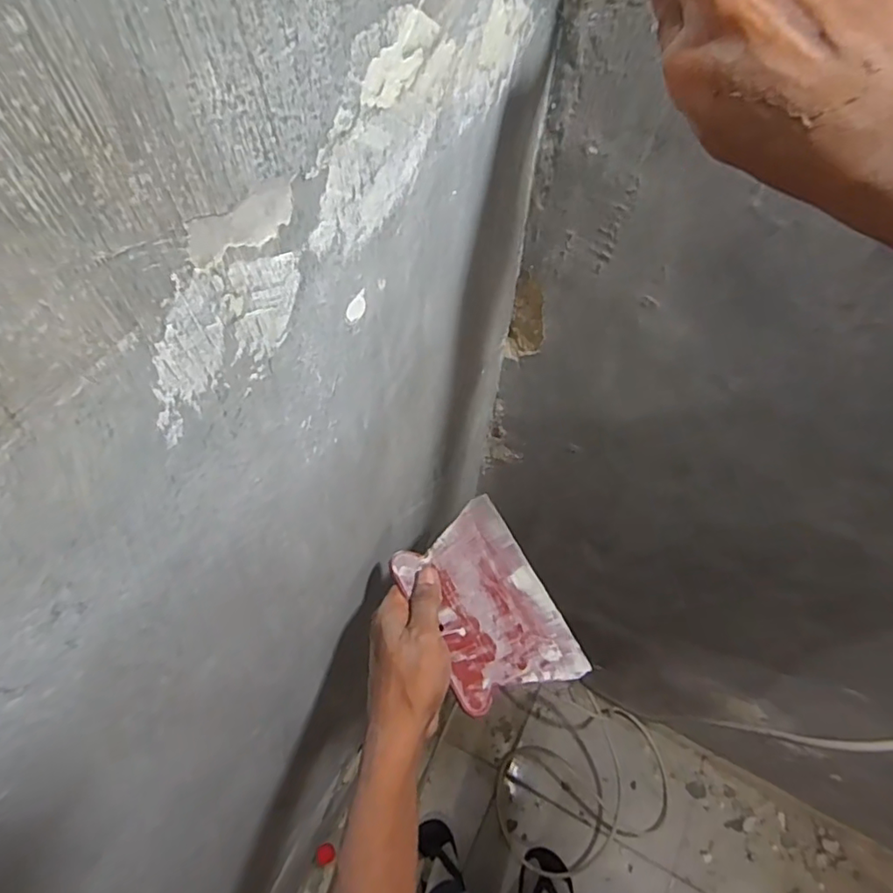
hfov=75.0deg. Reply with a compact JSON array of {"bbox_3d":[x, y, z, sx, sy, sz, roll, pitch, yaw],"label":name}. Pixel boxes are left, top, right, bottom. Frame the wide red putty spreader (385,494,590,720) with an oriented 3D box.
[{"bbox_3d":[0.034,0.132,0.488,0.119,0.004,0.164,-18,68,-34],"label":"wide red putty spreader"}]

